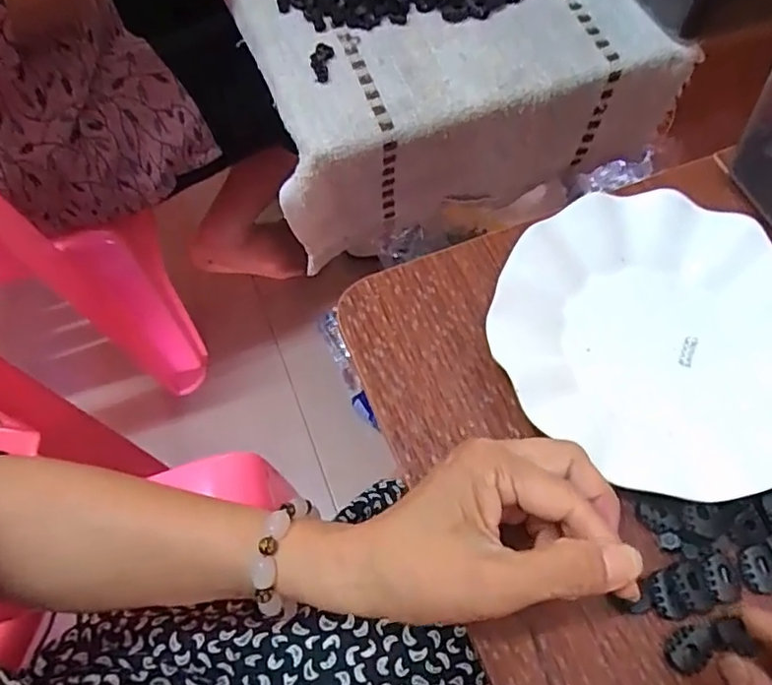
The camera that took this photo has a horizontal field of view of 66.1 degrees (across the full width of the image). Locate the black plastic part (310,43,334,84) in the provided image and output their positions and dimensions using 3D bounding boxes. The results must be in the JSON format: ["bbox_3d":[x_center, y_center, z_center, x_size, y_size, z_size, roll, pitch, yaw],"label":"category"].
[{"bbox_3d":[-0.052,-0.230,0.485,0.015,0.008,0.035,6,66,6],"label":"black plastic part"}]

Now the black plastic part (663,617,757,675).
[{"bbox_3d":[0.150,0.141,0.276,0.042,0.007,0.018,-11,65,-10],"label":"black plastic part"}]

